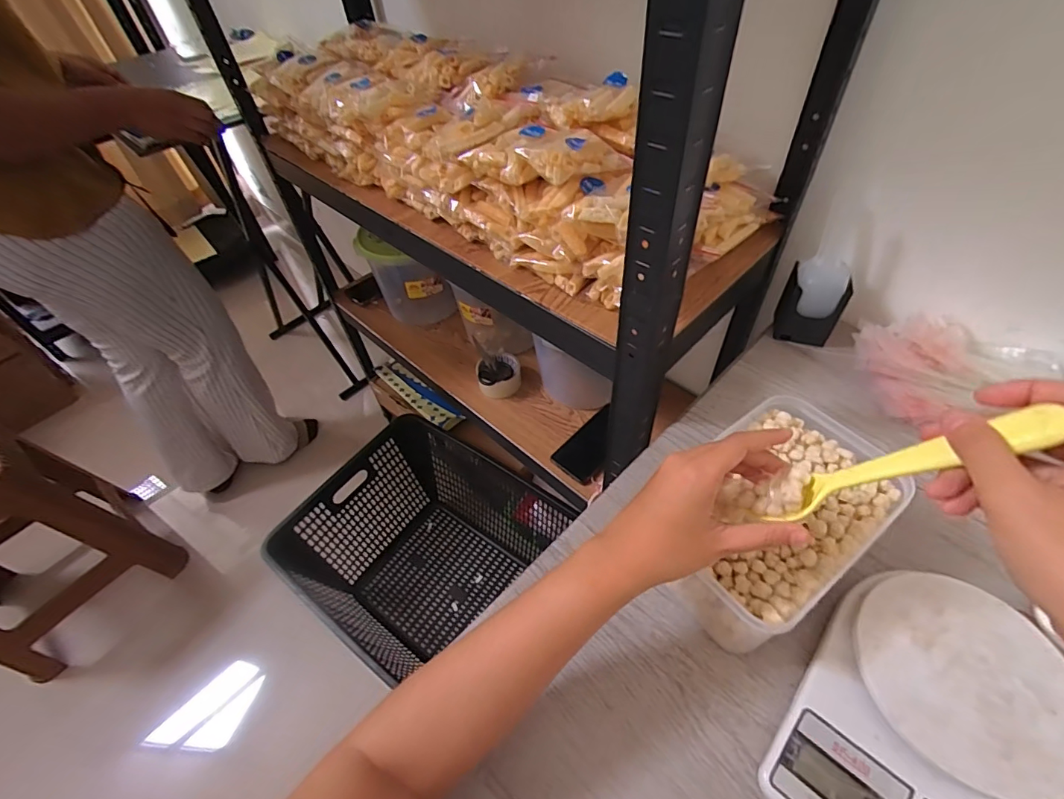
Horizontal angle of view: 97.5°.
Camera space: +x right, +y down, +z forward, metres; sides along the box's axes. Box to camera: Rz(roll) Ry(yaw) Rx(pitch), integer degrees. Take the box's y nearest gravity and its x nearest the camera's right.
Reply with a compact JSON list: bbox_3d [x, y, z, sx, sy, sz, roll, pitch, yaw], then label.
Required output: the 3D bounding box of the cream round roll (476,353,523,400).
[{"bbox_3d":[-0.064,-0.050,0.941,0.086,0.048,0.084,-1,50,3],"label":"cream round roll"}]

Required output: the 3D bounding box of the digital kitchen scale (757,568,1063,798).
[{"bbox_3d":[0.273,0.224,0.317,0.152,0.040,0.209,31,59,27],"label":"digital kitchen scale"}]

